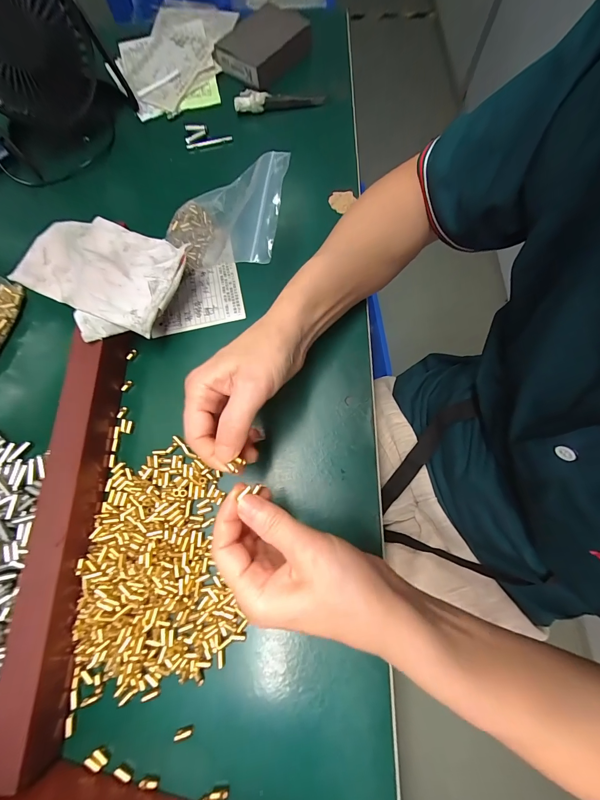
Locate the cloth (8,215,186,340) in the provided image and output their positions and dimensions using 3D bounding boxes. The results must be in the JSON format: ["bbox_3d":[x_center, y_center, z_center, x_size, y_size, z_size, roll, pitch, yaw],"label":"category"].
[{"bbox_3d":[-0.192,-0.116,0.292,0.179,0.031,0.099,23,75,21],"label":"cloth"}]

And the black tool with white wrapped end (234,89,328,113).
[{"bbox_3d":[-0.024,-0.351,0.374,0.103,0.015,0.013,-6,74,-1],"label":"black tool with white wrapped end"}]

